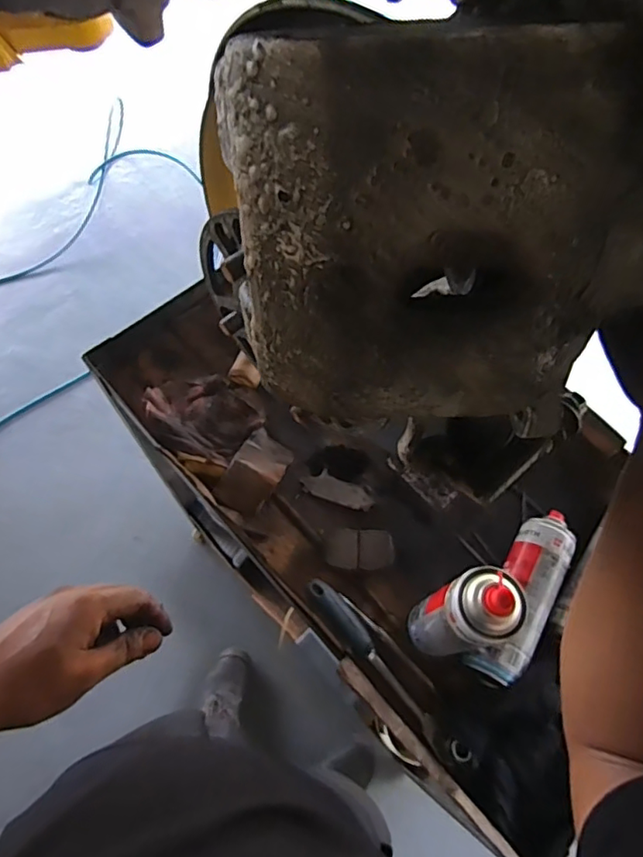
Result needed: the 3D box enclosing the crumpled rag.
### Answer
[{"bbox_3d":[-0.168,-0.025,0.752,0.154,0.055,0.130,31,68,12],"label":"crumpled rag"}]

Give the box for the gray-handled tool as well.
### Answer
[{"bbox_3d":[0.055,0.256,0.628,0.028,0.027,0.201,-35,71,-16],"label":"gray-handled tool"}]

